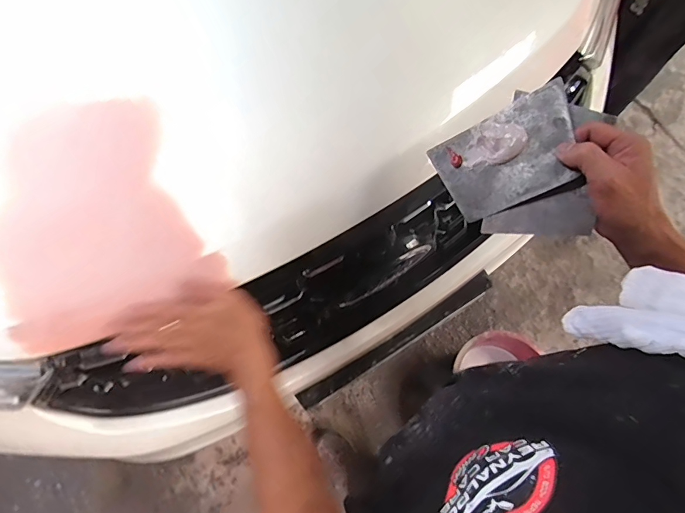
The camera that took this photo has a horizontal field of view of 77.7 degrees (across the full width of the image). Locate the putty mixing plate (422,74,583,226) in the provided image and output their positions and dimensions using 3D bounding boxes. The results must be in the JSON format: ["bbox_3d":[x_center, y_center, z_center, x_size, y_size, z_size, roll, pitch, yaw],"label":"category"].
[{"bbox_3d":[0.171,-0.104,0.439,0.140,0.009,0.099,-28,69,25],"label":"putty mixing plate"}]

